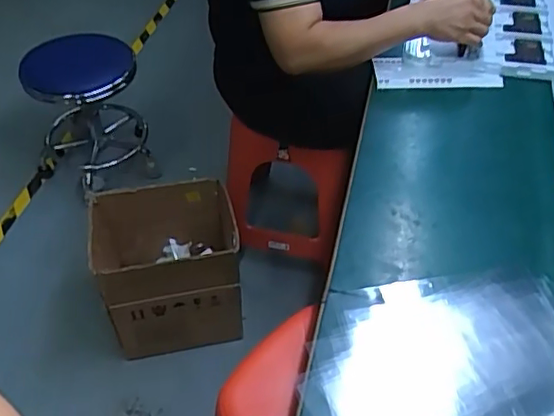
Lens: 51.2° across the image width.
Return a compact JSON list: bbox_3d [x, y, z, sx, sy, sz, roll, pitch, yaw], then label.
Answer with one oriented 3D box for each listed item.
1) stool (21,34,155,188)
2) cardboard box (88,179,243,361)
[{"bbox_3d":[-0.578,-0.306,1.762,0.333,0.366,0.355,-16,49,-14],"label":"stool"},{"bbox_3d":[-0.257,0.147,1.368,0.319,0.304,0.265,-10,48,-9],"label":"cardboard box"}]

